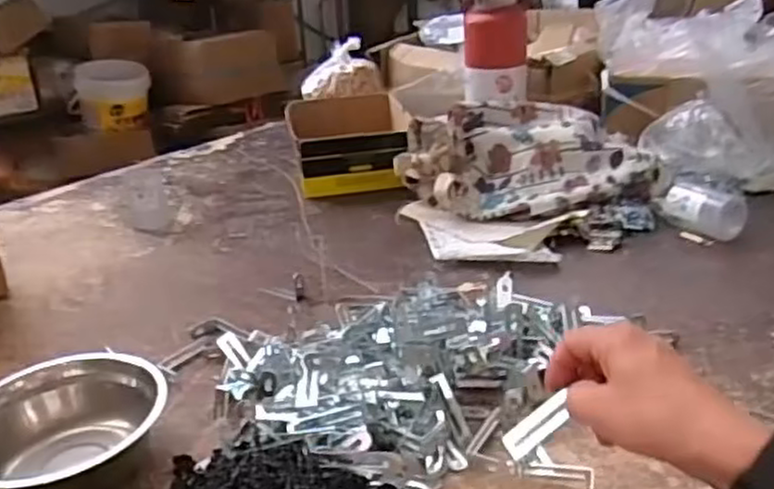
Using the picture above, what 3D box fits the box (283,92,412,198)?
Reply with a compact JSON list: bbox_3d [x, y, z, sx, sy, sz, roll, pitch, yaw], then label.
[{"bbox_3d":[-0.057,-0.170,1.182,0.190,0.080,0.294,-7,25,-9],"label":"box"}]

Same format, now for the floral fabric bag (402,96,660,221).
[{"bbox_3d":[0.185,-0.117,0.984,0.339,0.110,0.167,1,25,9],"label":"floral fabric bag"}]

